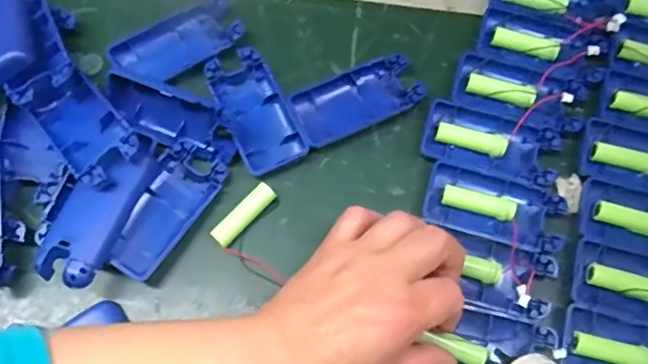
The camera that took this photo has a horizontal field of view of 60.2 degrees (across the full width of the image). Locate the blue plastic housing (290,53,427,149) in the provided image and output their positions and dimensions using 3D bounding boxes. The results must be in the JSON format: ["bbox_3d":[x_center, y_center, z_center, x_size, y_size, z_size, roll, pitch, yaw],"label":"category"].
[{"bbox_3d":[0.025,-0.061,0.412,0.092,0.016,0.044,-25,74,-11],"label":"blue plastic housing"}]

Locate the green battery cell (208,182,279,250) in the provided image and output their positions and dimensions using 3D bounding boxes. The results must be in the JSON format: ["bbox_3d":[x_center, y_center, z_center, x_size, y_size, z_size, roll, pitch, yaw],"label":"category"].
[{"bbox_3d":[-0.054,0.023,0.378,0.015,0.013,0.050,43,74,12],"label":"green battery cell"}]

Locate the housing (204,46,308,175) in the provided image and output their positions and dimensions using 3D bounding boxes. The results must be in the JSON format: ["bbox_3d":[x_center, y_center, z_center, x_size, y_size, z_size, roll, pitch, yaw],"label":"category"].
[{"bbox_3d":[-0.050,-0.051,0.398,0.044,0.010,0.093,-27,74,-11],"label":"housing"}]

